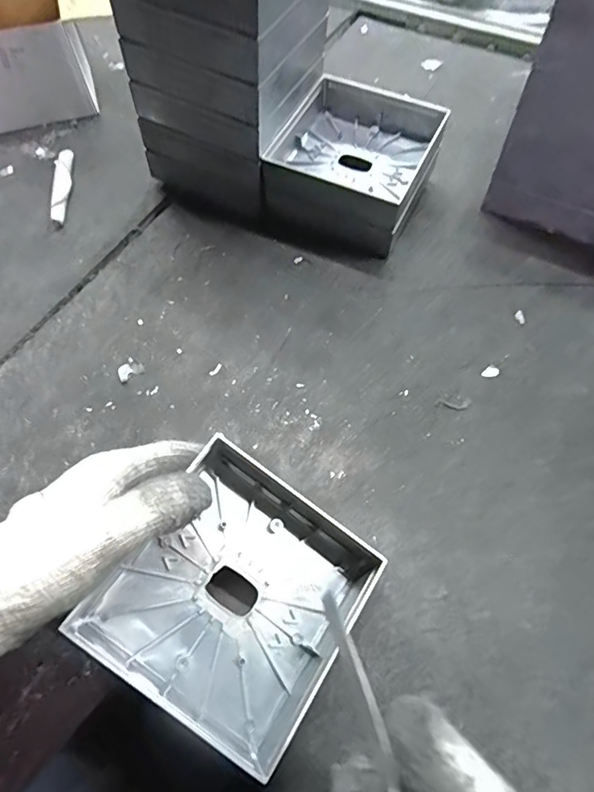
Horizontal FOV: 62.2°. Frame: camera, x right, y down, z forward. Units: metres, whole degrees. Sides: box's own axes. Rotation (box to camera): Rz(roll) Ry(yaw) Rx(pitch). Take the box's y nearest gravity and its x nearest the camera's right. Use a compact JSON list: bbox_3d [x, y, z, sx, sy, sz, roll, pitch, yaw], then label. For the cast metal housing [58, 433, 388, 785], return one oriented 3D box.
[{"bbox_3d":[-0.035,0.124,0.298,0.134,0.045,0.141,36,66,2],"label":"cast metal housing"}]

